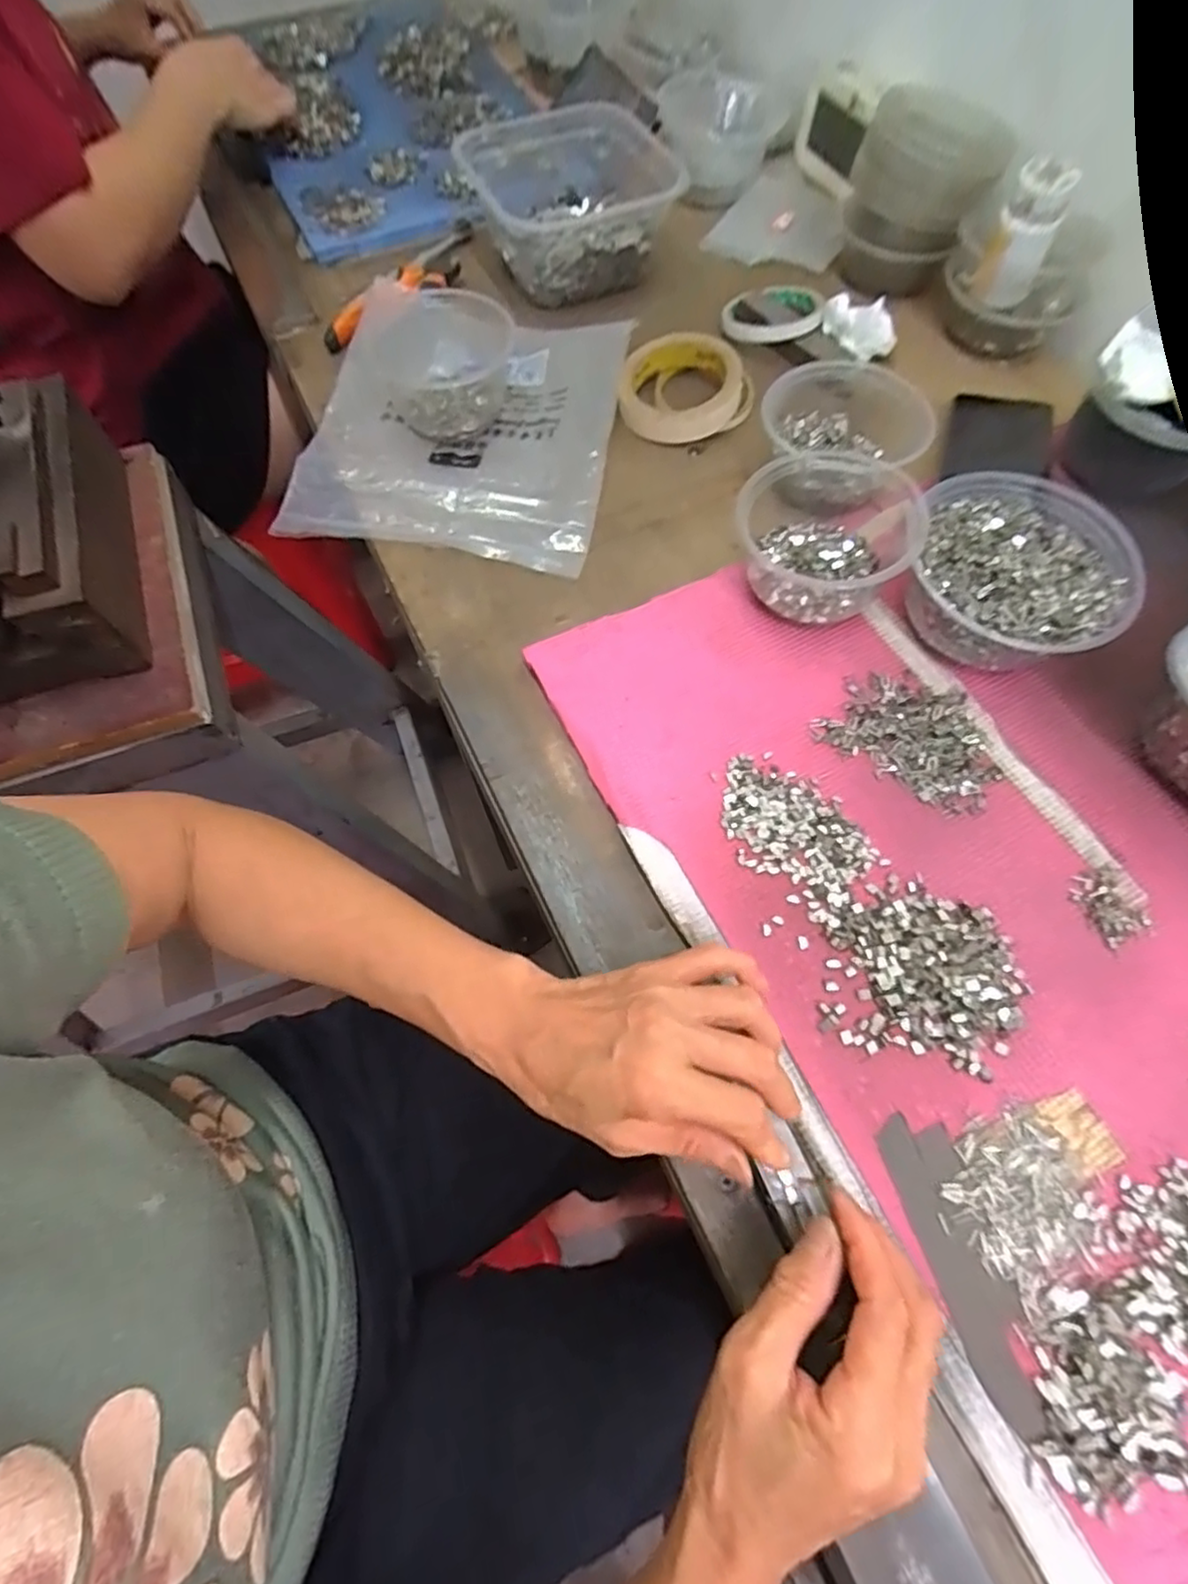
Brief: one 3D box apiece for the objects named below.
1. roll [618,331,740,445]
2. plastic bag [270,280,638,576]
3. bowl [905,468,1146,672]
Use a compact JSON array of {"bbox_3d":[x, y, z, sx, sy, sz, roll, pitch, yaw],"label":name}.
[{"bbox_3d":[0.070,-0.336,0.547,0.095,0.025,0.104,0,65,0],"label":"roll"},{"bbox_3d":[-0.109,-0.306,0.528,0.238,0.049,0.257,9,66,4],"label":"plastic bag"},{"bbox_3d":[0.268,-0.140,0.430,0.122,0.053,0.133,0,65,0],"label":"bowl"}]

